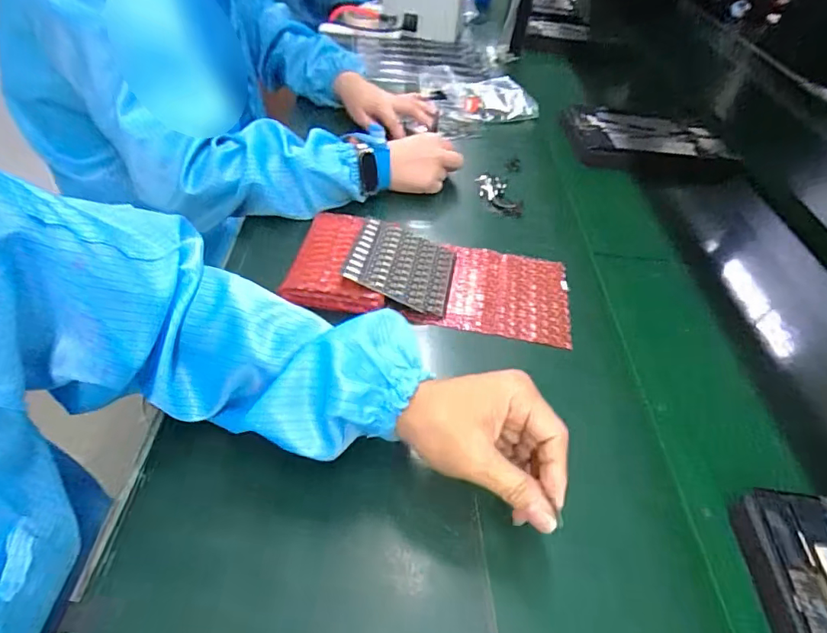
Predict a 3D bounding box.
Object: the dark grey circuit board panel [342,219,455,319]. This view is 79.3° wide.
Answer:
[{"bbox_3d":[-0.010,-0.052,0.497,0.100,0.005,0.103,23,44,-6],"label":"dark grey circuit board panel"}]

